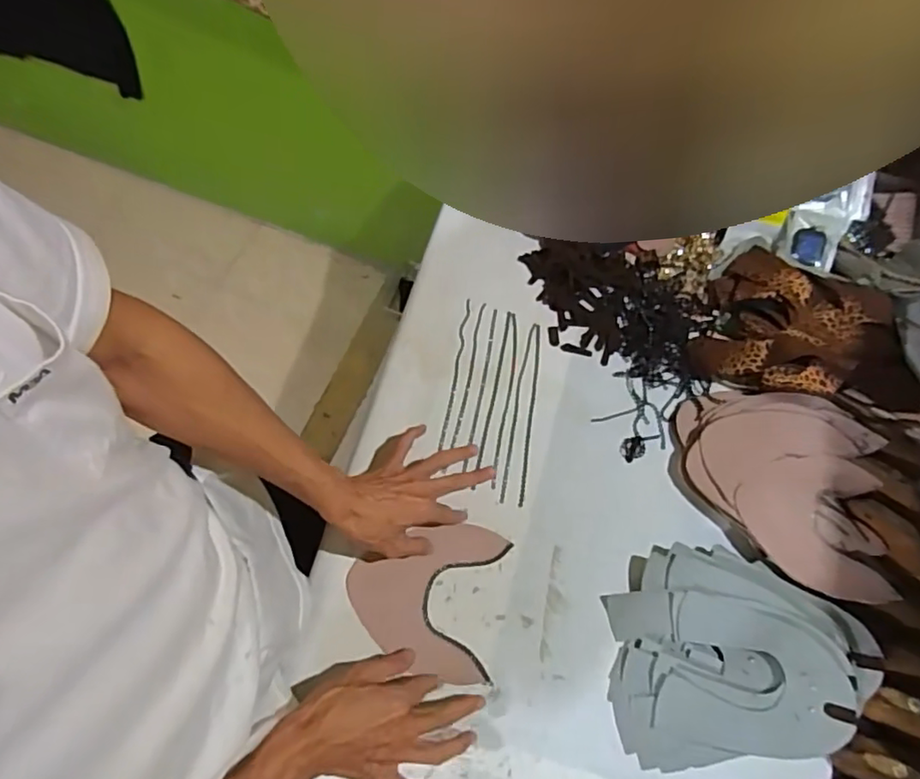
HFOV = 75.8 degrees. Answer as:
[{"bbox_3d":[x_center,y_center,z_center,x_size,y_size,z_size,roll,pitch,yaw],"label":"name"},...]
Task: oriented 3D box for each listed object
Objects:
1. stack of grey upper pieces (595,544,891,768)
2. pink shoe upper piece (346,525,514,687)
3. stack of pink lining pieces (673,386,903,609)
[{"bbox_3d":[0.278,0.261,0.603,0.252,0.087,0.206,-9,68,-7],"label":"stack of grey upper pieces"},{"bbox_3d":[-0.039,0.221,0.641,0.160,0.006,0.155,12,67,0],"label":"pink shoe upper piece"},{"bbox_3d":[0.369,0.110,0.692,0.227,0.048,0.217,16,67,4],"label":"stack of pink lining pieces"}]

